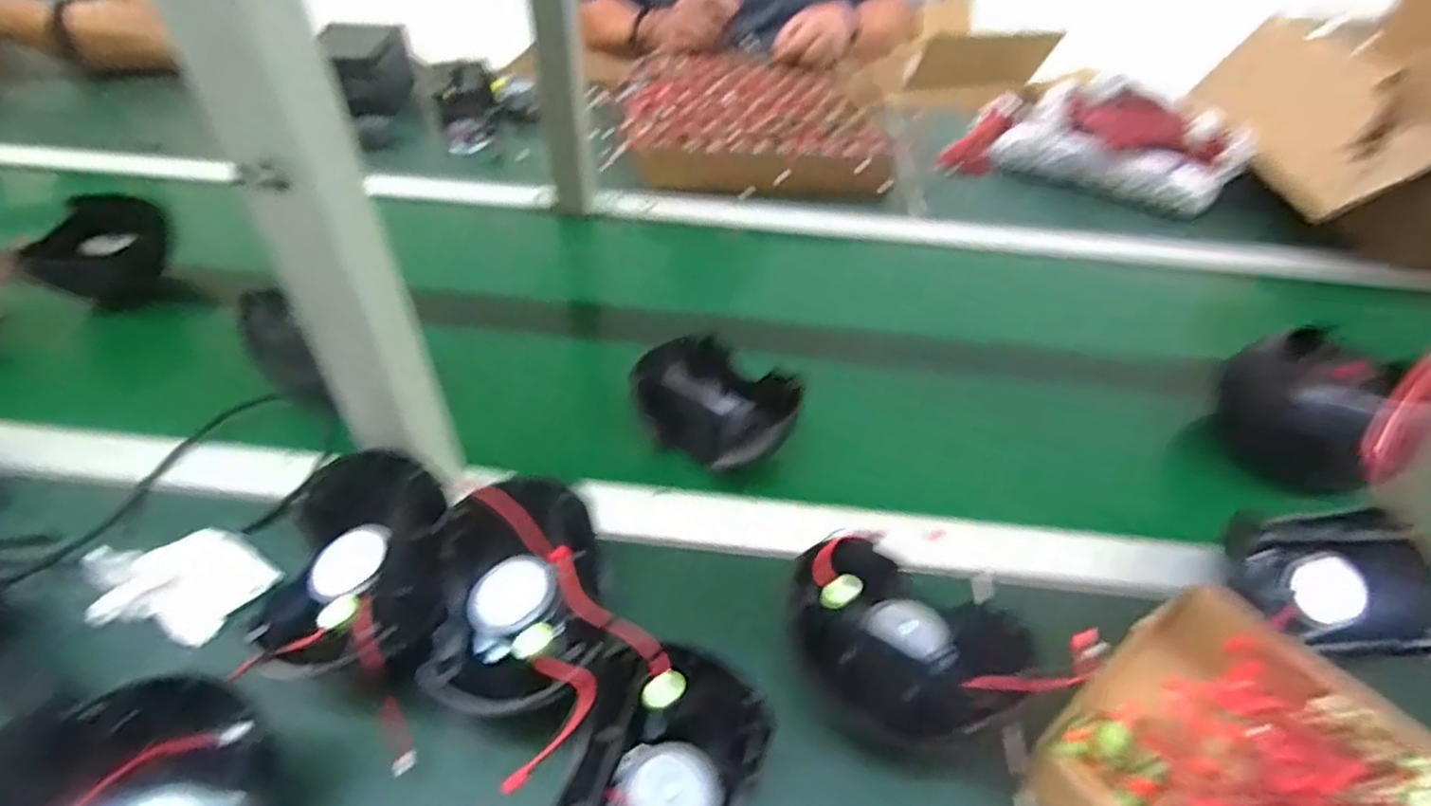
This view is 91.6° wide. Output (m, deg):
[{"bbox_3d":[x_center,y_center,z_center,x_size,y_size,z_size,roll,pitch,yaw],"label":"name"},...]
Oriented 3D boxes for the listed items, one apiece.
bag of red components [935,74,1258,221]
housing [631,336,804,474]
[{"bbox_3d":[0.506,-0.362,0.944,0.349,0.078,0.195,17,46,14],"label":"bag of red components"},{"bbox_3d":[0.002,-0.003,0.541,0.129,0.050,0.125,1,44,-1],"label":"housing"}]

